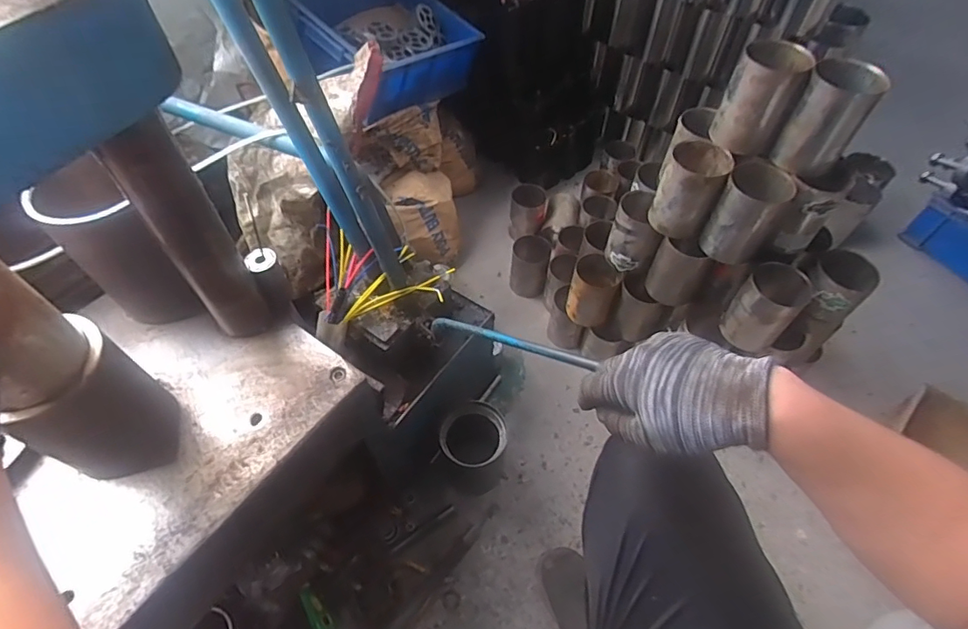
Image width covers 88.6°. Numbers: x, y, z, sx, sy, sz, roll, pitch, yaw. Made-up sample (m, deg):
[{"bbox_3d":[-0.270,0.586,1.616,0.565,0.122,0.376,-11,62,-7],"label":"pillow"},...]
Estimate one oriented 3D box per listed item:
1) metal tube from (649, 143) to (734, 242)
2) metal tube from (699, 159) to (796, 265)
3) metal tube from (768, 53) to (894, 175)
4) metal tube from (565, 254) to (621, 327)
[{"bbox_3d":[0.331,-0.202,0.810,0.092,0.121,0.093,22,57,14],"label":"metal tube"},{"bbox_3d":[0.407,-0.156,0.773,0.088,0.126,0.090,30,59,19],"label":"metal tube"},{"bbox_3d":[0.487,-0.278,0.702,0.088,0.129,0.102,38,62,24],"label":"metal tube"},{"bbox_3d":[0.221,-0.047,1.009,0.092,0.122,0.083,18,56,12],"label":"metal tube"}]

